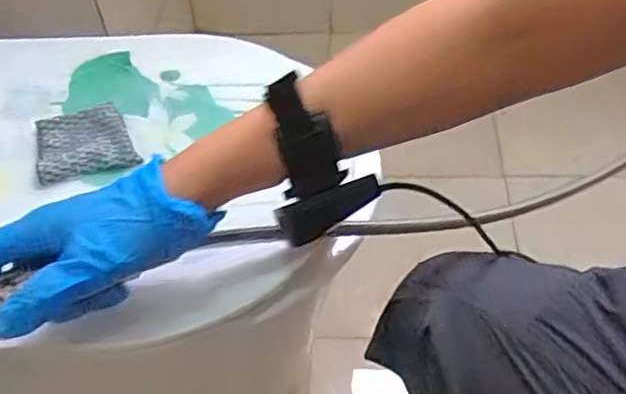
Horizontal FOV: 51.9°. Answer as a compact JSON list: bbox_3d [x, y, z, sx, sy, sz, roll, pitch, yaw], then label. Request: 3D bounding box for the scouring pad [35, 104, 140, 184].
[{"bbox_3d":[-0.201,-0.049,0.569,0.081,0.009,0.082,-14,49,-8],"label":"scouring pad"}]

